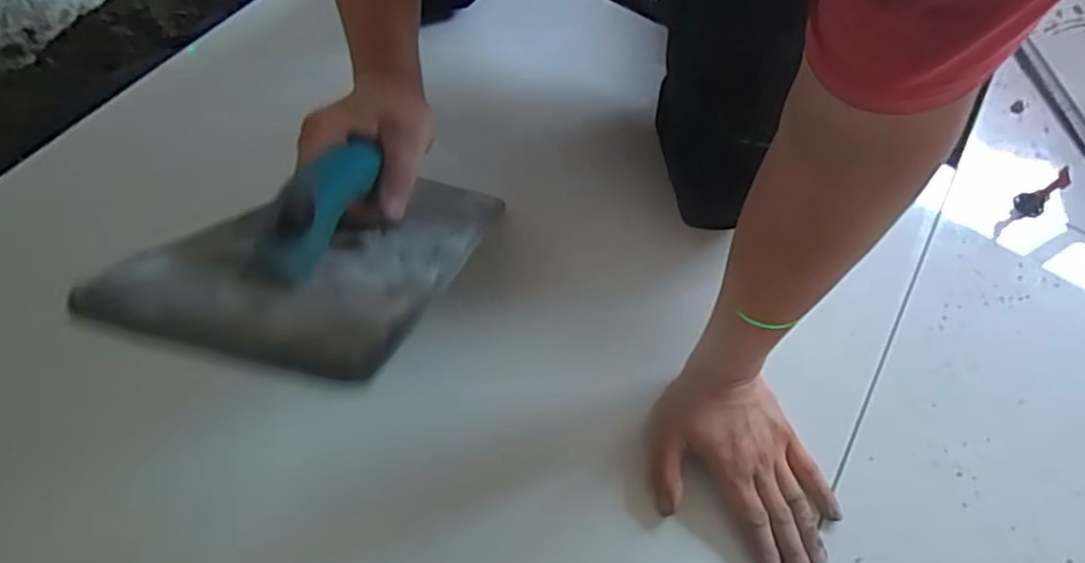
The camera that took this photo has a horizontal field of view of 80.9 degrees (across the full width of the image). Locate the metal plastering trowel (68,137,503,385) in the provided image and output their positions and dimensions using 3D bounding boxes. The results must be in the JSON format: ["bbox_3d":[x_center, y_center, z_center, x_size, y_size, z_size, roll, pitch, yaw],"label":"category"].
[{"bbox_3d":[-0.103,-0.043,0.402,0.132,0.068,0.305,21,22,9],"label":"metal plastering trowel"}]

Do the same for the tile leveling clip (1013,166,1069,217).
[{"bbox_3d":[0.518,-0.095,0.654,0.033,0.053,0.027,-32,69,-22],"label":"tile leveling clip"}]

